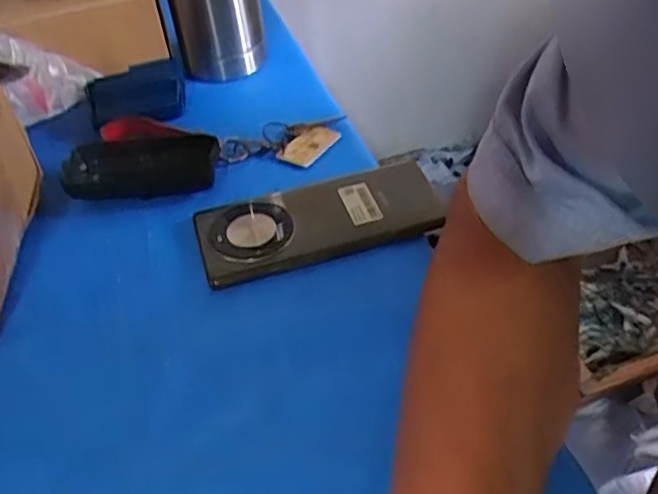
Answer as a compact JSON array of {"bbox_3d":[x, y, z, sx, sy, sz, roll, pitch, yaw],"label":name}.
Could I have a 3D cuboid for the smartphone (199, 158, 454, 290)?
[{"bbox_3d":[-0.006,-0.022,0.458,0.162,0.014,0.076,-15,43,-8],"label":"smartphone"}]

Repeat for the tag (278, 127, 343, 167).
[{"bbox_3d":[-0.015,-0.081,0.530,0.028,0.012,0.052,20,49,27],"label":"tag"}]

